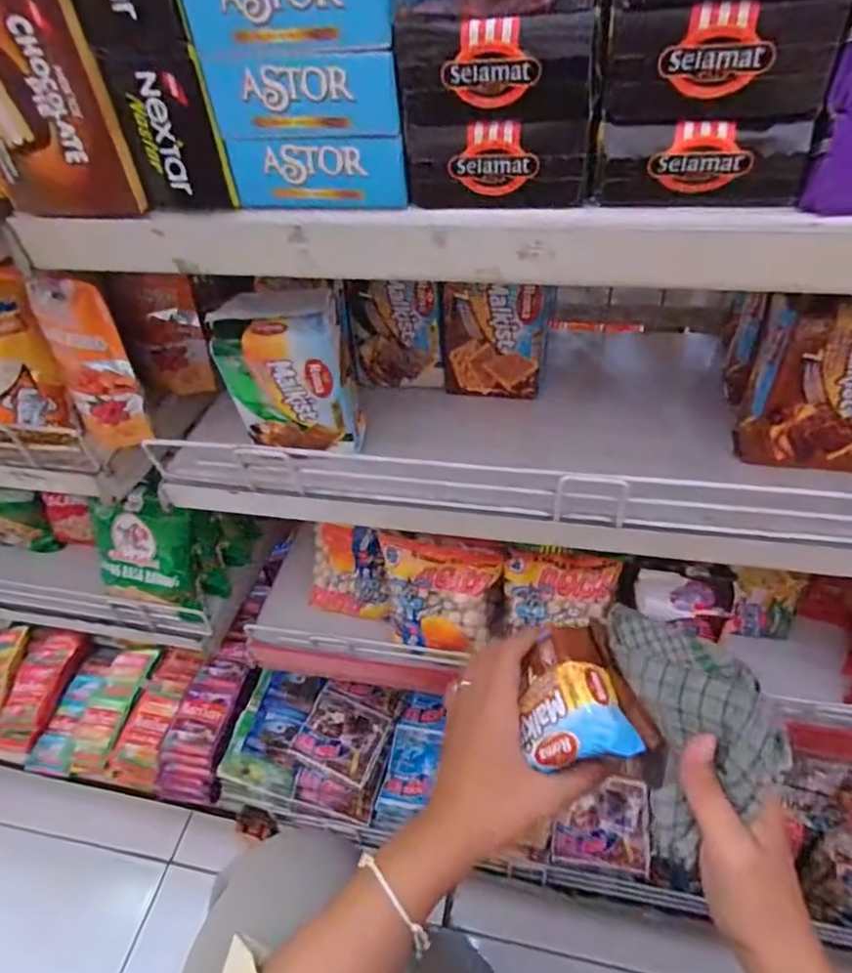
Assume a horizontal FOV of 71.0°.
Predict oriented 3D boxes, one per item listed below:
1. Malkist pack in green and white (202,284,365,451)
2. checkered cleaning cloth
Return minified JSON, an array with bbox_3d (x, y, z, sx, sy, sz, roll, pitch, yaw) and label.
[{"bbox_3d":[-0.093,-0.077,0.421,0.079,0.115,0.045,-5,45,1],"label":"Malkist pack in green and white"},{"bbox_3d":[0.153,0.126,0.333,0.070,0.061,0.128,-4,45,2],"label":"checkered cleaning cloth"}]

